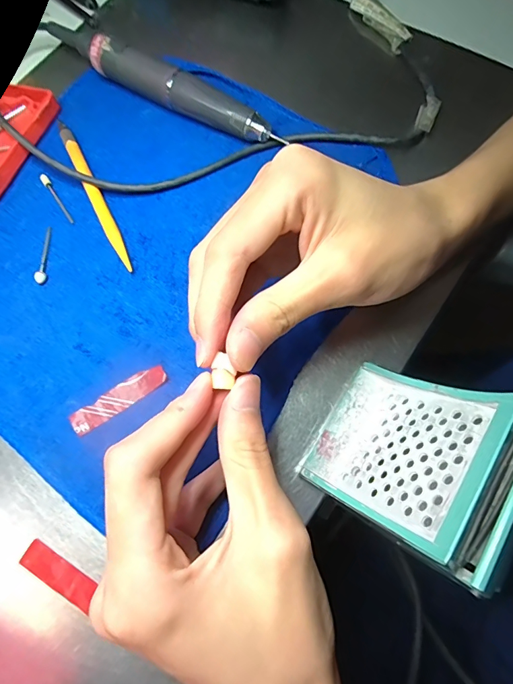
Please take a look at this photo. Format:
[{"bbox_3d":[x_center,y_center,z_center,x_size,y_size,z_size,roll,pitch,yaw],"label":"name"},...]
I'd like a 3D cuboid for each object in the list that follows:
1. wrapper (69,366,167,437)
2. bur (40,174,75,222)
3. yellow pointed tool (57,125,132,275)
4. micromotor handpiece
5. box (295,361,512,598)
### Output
[{"bbox_3d":[-0.079,0.032,0.236,0.058,0.004,0.015,-33,75,-8],"label":"wrapper"},{"bbox_3d":[-0.136,-0.099,0.280,0.005,0.004,0.046,-36,75,-9],"label":"bur"},{"bbox_3d":[-0.111,-0.102,0.278,0.009,0.007,0.133,-27,74,-6],"label":"yellow pointed tool"},{"bbox_3d":[-0.071,-0.185,0.294,0.189,0.029,0.019,30,76,10],"label":"micromotor handpiece"},{"bbox_3d":[0.074,0.054,0.195,0.095,0.032,0.073,18,69,52],"label":"box"}]

